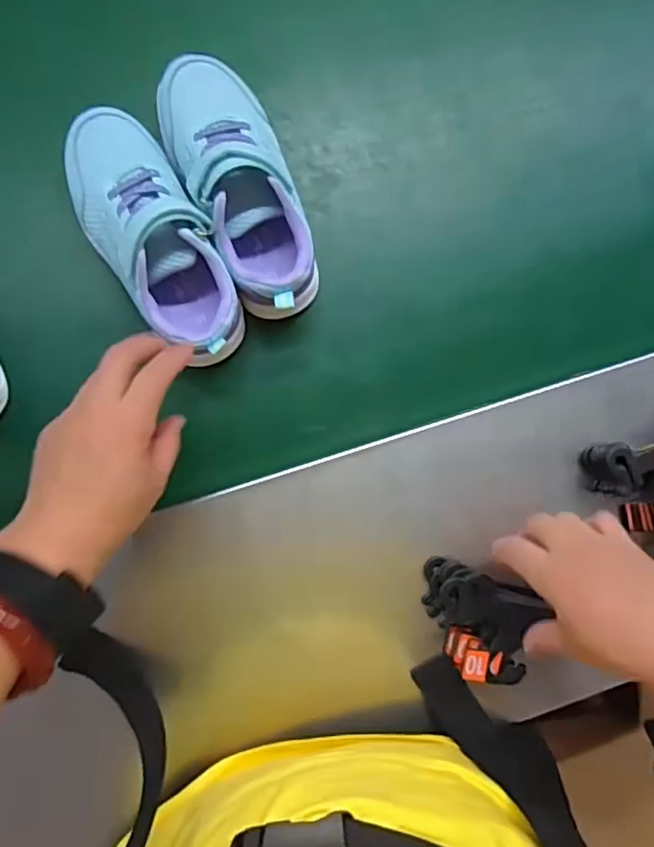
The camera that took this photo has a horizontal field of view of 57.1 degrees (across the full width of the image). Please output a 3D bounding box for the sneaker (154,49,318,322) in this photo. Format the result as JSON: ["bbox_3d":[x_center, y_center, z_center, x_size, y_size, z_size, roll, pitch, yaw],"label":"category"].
[{"bbox_3d":[-0.059,-0.169,0.427,0.068,0.085,0.181,-24,94,-6],"label":"sneaker"}]

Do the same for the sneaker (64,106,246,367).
[{"bbox_3d":[-0.123,-0.133,0.418,0.074,0.068,0.189,-31,91,-6],"label":"sneaker"}]

